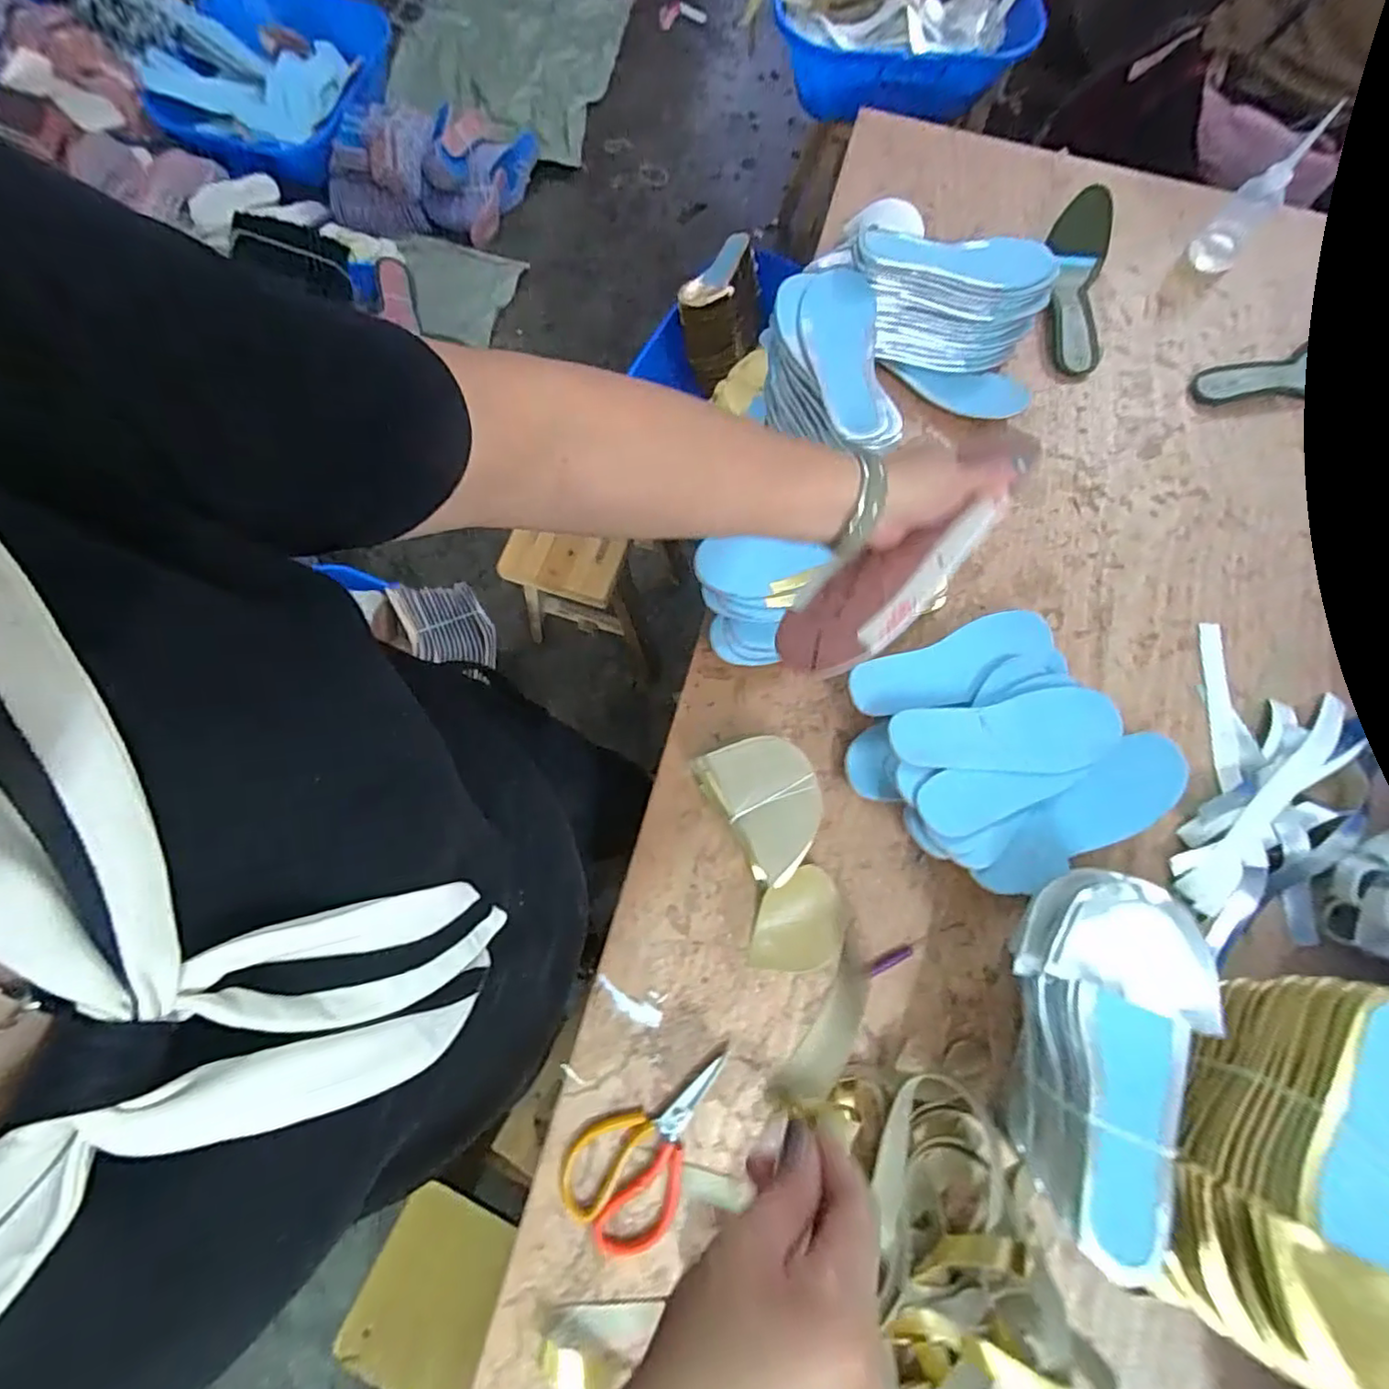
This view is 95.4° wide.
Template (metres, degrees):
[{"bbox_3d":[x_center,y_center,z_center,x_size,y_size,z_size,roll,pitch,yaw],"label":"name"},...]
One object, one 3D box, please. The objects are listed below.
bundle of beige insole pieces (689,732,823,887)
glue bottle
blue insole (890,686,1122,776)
[{"bbox_3d":[0.077,0.110,0.649,0.098,0.076,0.141,-31,77,-10],"label":"bundle of beige insole pieces"},{"bbox_3d":[0.746,-0.659,0.829,0.062,0.191,0.076,44,78,11],"label":"glue bottle"},{"bbox_3d":[0.316,0.043,0.631,0.240,0.005,0.084,-9,70,-10],"label":"blue insole"}]

